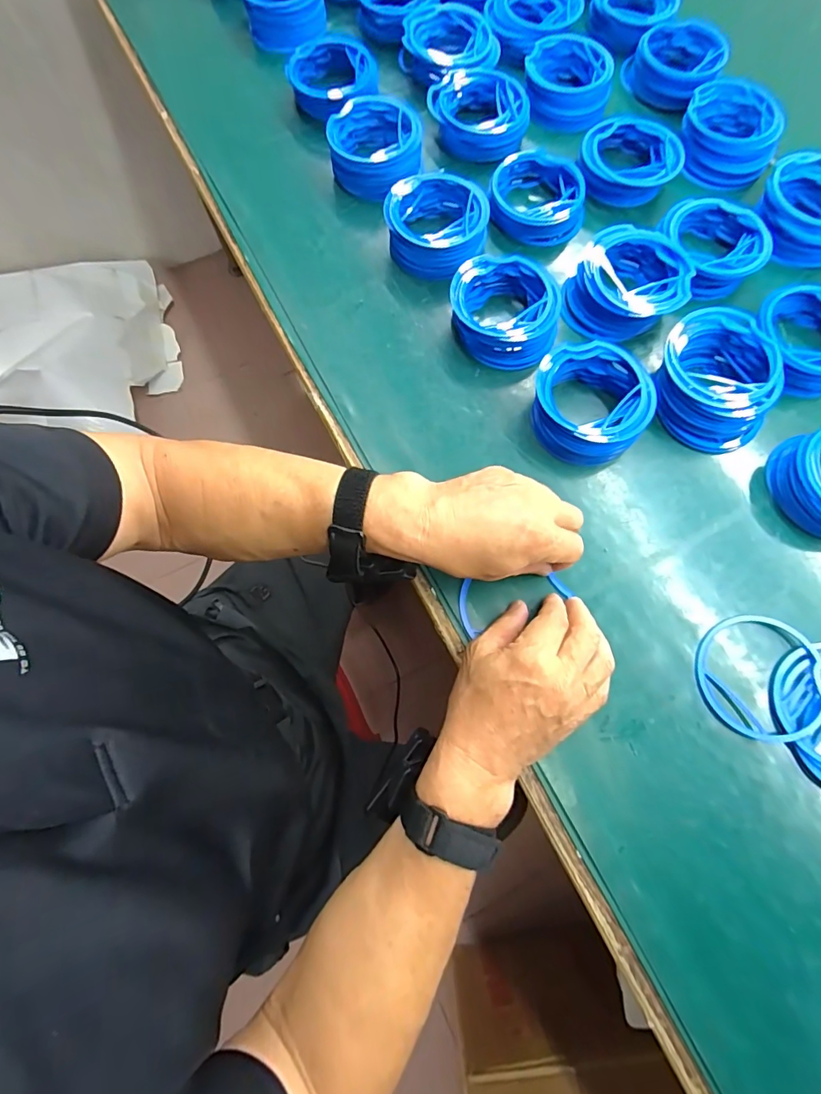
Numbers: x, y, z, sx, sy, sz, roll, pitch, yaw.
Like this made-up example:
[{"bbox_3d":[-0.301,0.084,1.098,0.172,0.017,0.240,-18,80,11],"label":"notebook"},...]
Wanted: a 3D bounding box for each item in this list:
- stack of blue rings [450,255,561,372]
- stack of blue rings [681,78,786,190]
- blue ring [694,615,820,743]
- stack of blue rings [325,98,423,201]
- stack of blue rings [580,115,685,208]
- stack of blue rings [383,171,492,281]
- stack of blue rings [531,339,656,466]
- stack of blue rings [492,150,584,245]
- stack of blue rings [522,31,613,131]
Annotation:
[{"bbox_3d":[0.089,-0.227,0.443,0.098,0.030,0.101,6,75,4],"label":"stack of blue rings"},{"bbox_3d":[0.343,-0.446,0.508,0.102,0.046,0.101,27,78,9],"label":"stack of blue rings"},{"bbox_3d":[0.271,0.100,0.357,0.095,0.008,0.093,0,75,2],"label":"blue ring"},{"bbox_3d":[-0.037,-0.433,0.505,0.096,0.035,0.105,3,75,3],"label":"stack of blue rings"},{"bbox_3d":[0.234,-0.418,0.502,0.103,0.040,0.083,17,76,6],"label":"stack of blue rings"},{"bbox_3d":[0.026,-0.327,0.469,0.101,0.034,0.106,12,76,5],"label":"stack of blue rings"},{"bbox_3d":[0.161,-0.128,0.411,0.090,0.033,0.100,4,75,3],"label":"stack of blue rings"},{"bbox_3d":[0.133,-0.367,0.490,0.095,0.031,0.088,-2,75,1],"label":"stack of blue rings"},{"bbox_3d":[0.180,-0.536,0.535,0.095,0.035,0.104,7,75,4],"label":"stack of blue rings"}]

